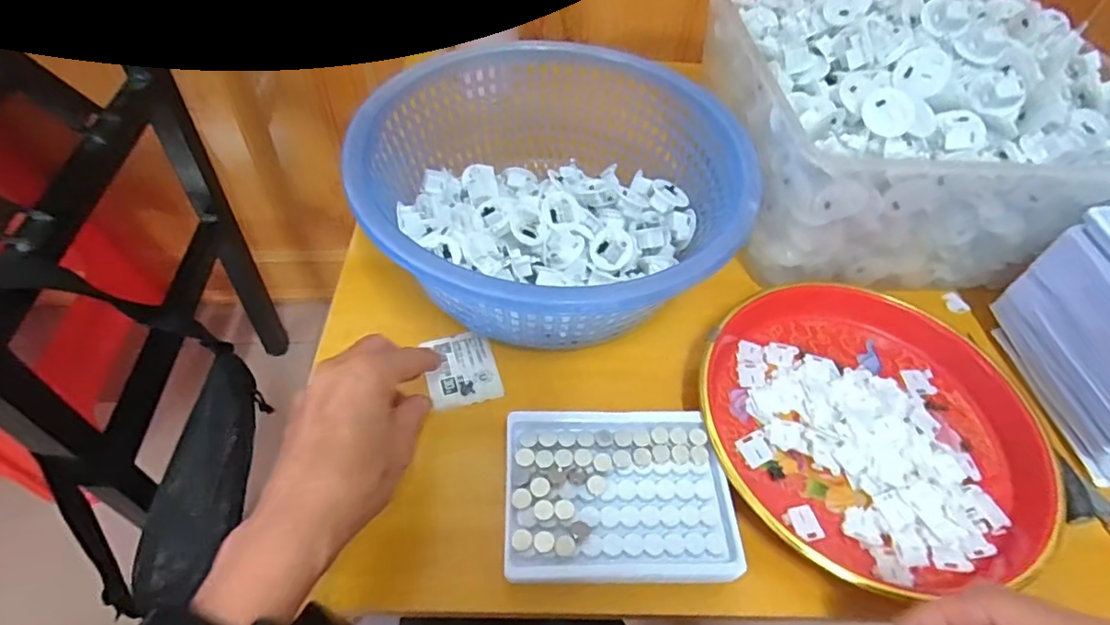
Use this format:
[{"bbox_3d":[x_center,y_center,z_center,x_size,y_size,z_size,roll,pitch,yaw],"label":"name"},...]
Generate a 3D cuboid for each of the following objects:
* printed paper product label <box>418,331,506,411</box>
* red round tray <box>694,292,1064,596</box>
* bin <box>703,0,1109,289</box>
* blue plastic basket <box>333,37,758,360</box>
[{"bbox_3d":[-0.065,0.039,0.406,0.048,0.005,0.060,-12,55,-14],"label":"printed paper product label"},{"bbox_3d":[0.207,0.071,0.389,0.220,0.029,0.206,2,53,-3],"label":"red round tray"},{"bbox_3d":[0.284,-0.175,0.488,0.288,0.159,0.282,-1,53,-6],"label":"bin"},{"bbox_3d":[-0.006,-0.094,0.437,0.266,0.091,0.246,2,53,-3],"label":"blue plastic basket"}]

